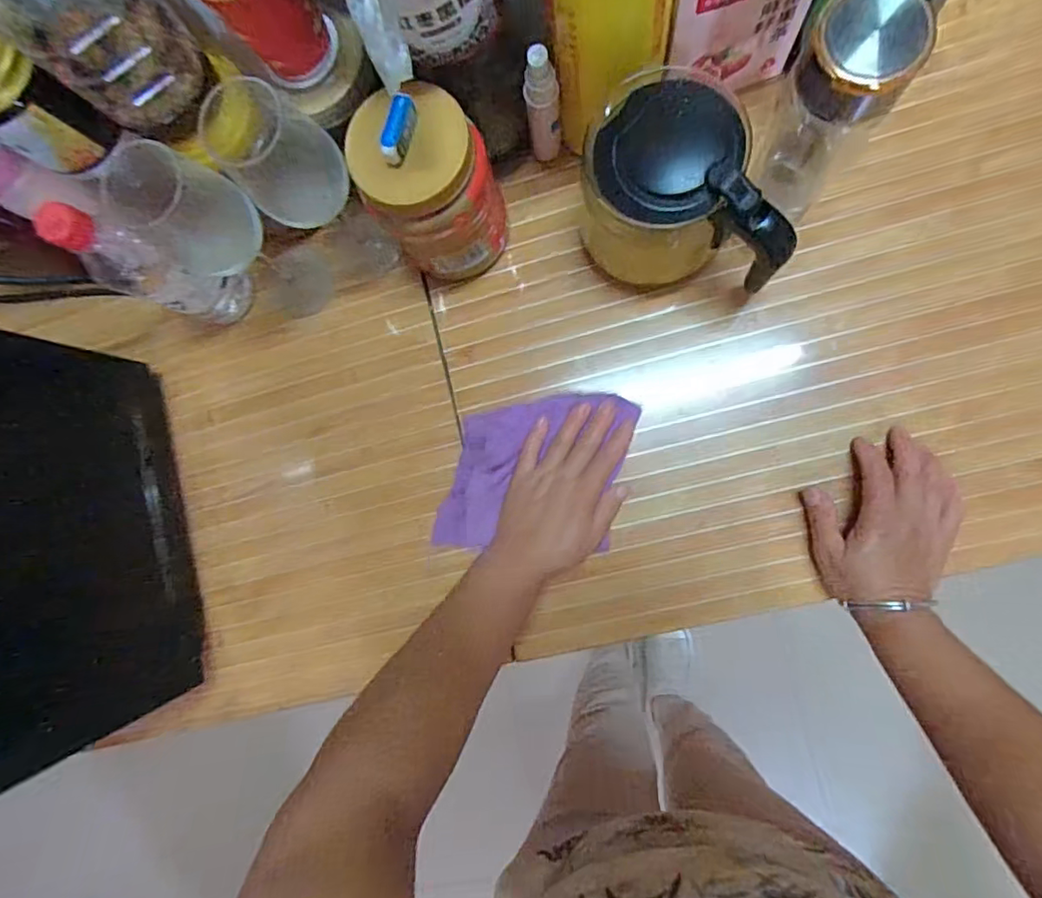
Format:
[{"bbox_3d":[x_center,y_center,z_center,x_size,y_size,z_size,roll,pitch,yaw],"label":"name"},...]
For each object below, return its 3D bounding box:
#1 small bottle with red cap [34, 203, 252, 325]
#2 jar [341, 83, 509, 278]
[{"bbox_3d":[-0.312,-0.152,0.486,0.050,0.176,0.047,3,88,8],"label":"small bottle with red cap"},{"bbox_3d":[-0.065,-0.208,0.462,0.103,0.159,0.088,-13,86,7],"label":"jar"}]

